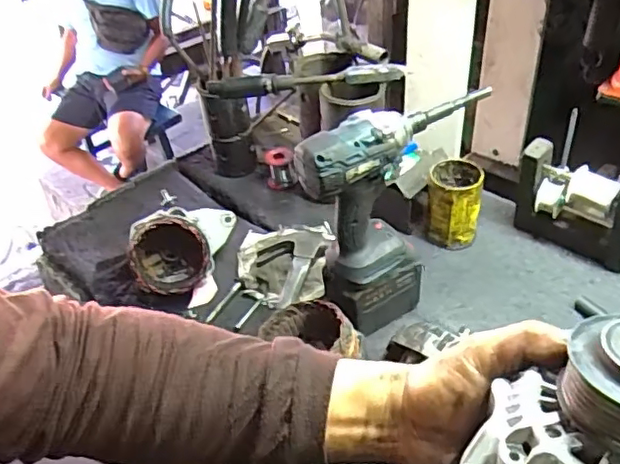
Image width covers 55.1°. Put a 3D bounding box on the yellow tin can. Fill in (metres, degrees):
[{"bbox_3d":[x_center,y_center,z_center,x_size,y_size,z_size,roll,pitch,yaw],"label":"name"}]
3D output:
[{"bbox_3d":[0.208,-0.037,0.860,0.070,0.113,0.069,-4,39,3],"label":"yellow tin can"}]

